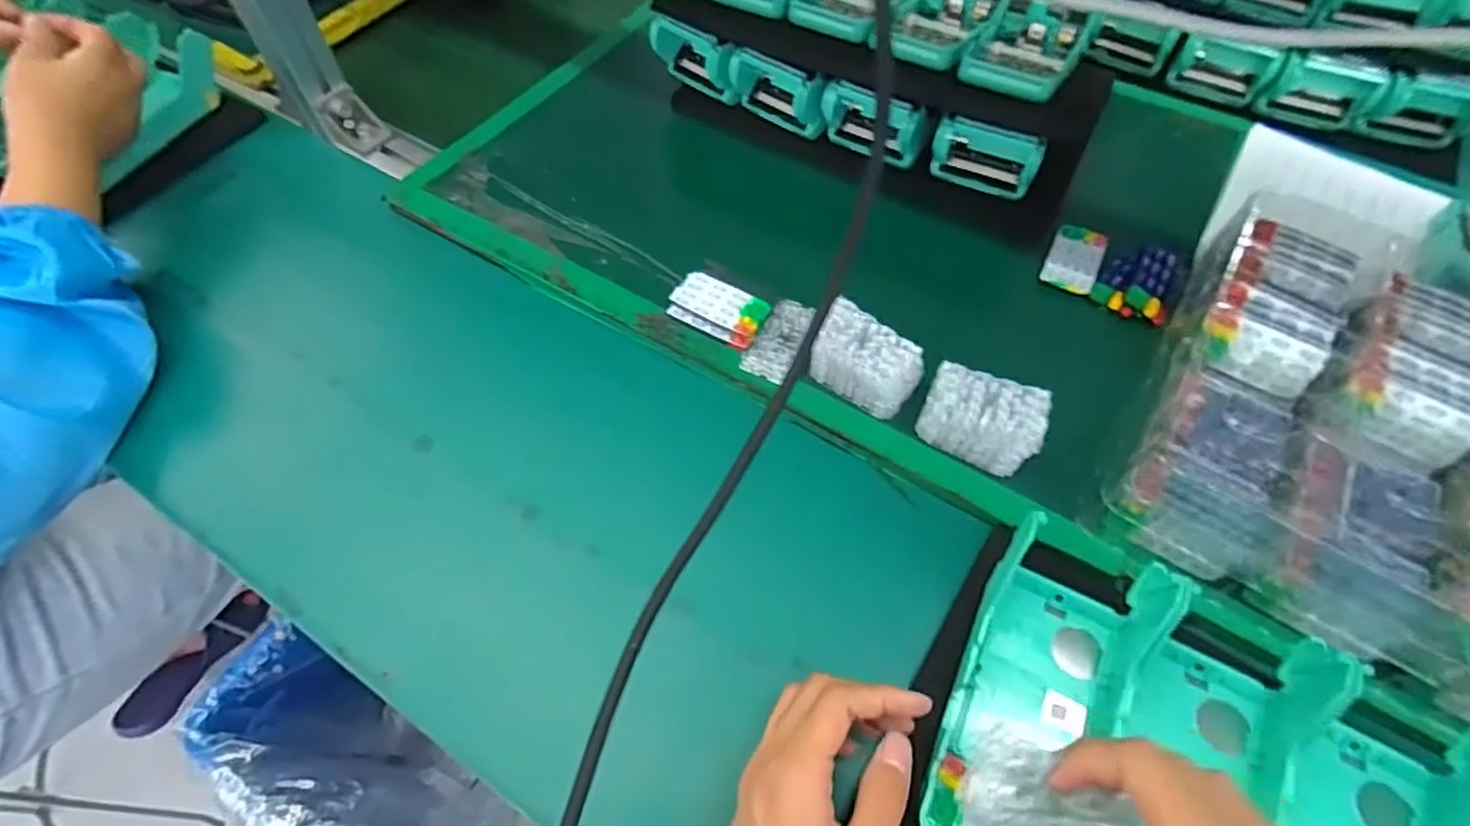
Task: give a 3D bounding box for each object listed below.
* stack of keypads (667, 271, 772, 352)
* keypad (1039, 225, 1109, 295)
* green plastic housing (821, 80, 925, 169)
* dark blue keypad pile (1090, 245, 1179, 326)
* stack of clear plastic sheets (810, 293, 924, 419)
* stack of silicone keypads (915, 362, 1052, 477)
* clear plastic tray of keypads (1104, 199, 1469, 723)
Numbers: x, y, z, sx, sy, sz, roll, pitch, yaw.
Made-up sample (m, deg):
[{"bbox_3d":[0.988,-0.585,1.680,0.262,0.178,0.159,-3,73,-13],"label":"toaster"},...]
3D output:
[{"bbox_3d":[-0.012,-0.074,0.494,0.068,0.014,0.039,26,60,15],"label":"stack of keypads"},{"bbox_3d":[0.264,-0.121,0.532,0.037,0.011,0.062,25,60,14],"label":"keypad"},{"bbox_3d":[0.115,-0.234,0.561,0.085,0.062,0.042,27,60,15],"label":"green plastic housing"},{"bbox_3d":[0.299,-0.100,0.511,0.049,0.018,0.061,21,59,12],"label":"dark blue keypad pile"},{"bbox_3d":[0.085,-0.034,0.450,0.072,0.043,0.043,33,62,18],"label":"stack of clear plastic sheets"},{"bbox_3d":[0.153,0.004,0.429,0.068,0.041,0.040,19,58,10],"label":"stack of silicone keypads"},{"bbox_3d":[0.430,0.029,0.404,0.345,0.077,0.292,32,62,18],"label":"clear plastic tray of keypads"}]

